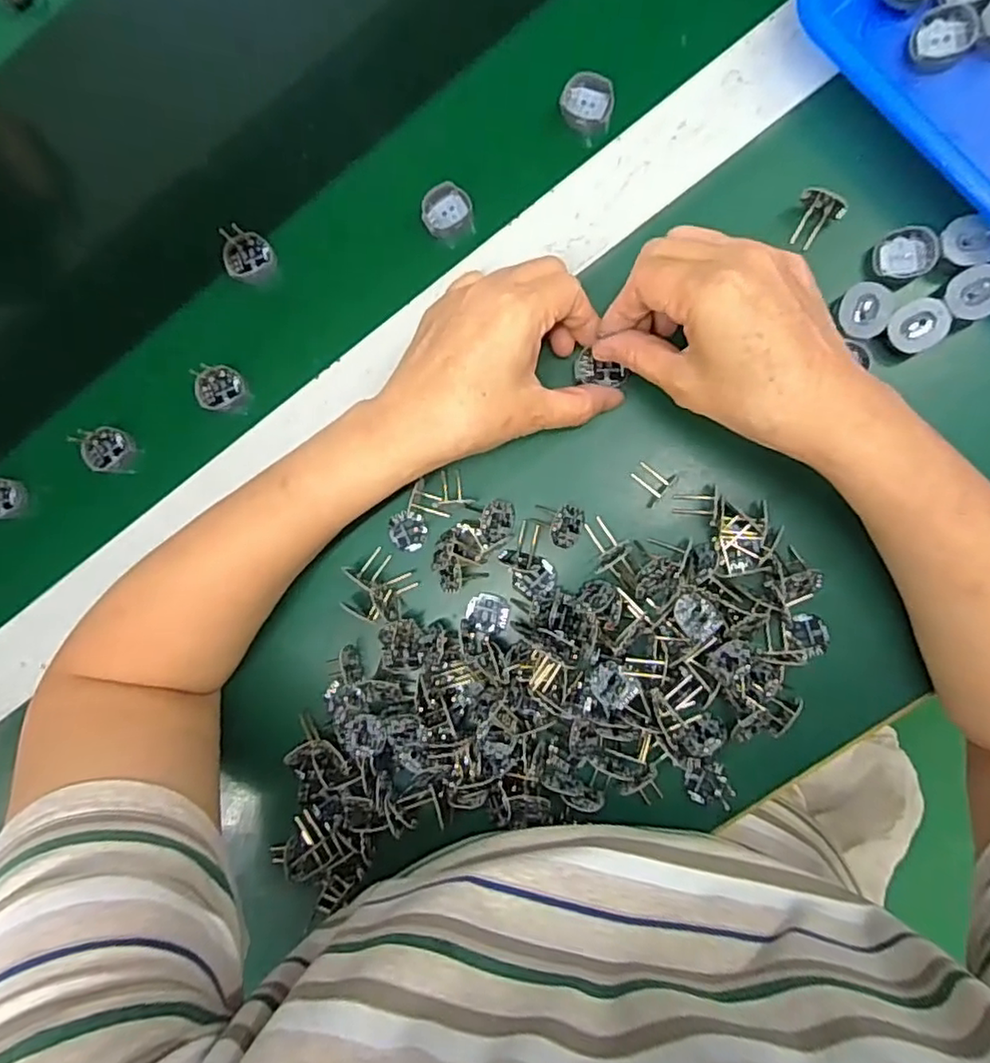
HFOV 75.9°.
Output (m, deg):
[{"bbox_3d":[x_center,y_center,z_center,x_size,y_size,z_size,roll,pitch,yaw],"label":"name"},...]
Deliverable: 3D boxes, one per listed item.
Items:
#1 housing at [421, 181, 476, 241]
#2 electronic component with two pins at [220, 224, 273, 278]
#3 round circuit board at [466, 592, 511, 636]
[{"bbox_3d":[-0.028,-0.191,0.383,0.029,0.026,0.025,-25,86,6],"label":"housing"},{"bbox_3d":[-0.154,-0.172,0.389,0.029,0.011,0.026,-16,103,3],"label":"electronic component with two pins"},{"bbox_3d":[-0.004,0.047,0.365,0.024,0.009,0.023,0,89,7],"label":"round circuit board"}]

